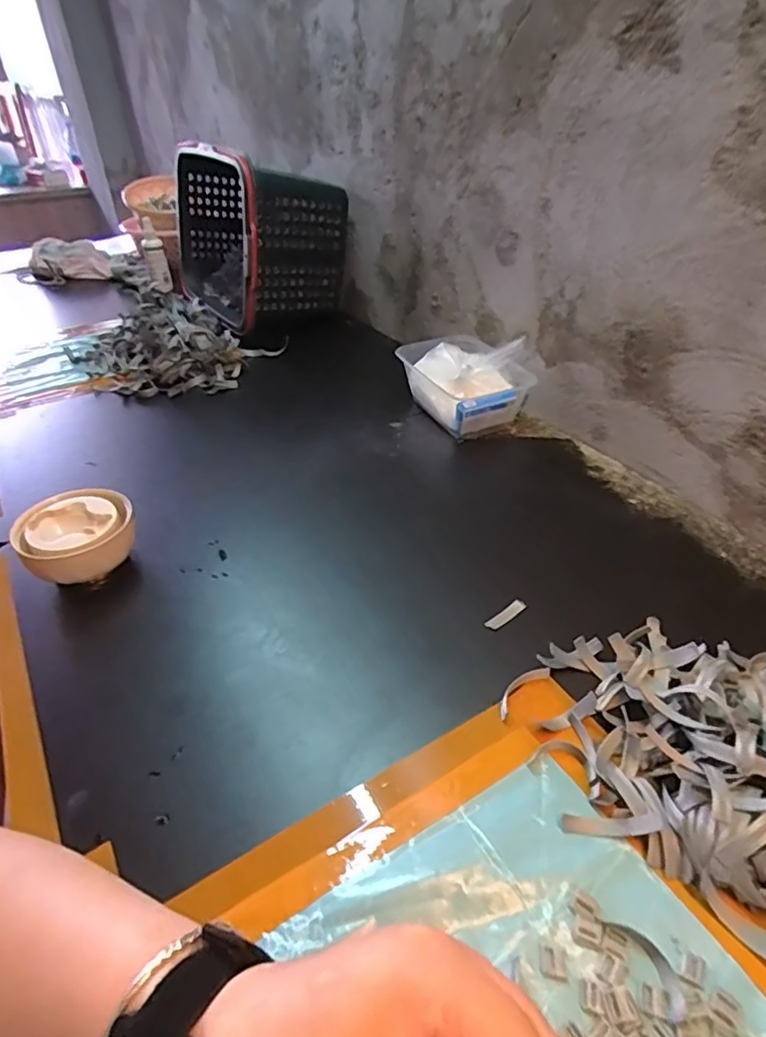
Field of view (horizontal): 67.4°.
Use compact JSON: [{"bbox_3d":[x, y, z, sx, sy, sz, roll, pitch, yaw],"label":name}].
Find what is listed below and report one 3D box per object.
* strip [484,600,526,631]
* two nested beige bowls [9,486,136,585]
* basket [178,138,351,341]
[{"bbox_3d":[0.095,0.073,0.442,0.038,0.004,0.010,-26,43,-28],"label":"strip"},{"bbox_3d":[-0.262,0.022,0.500,0.090,0.058,0.089,-1,37,1],"label":"two nested beige bowls"},{"bbox_3d":[-0.253,-0.529,1.048,0.215,0.239,0.464,-19,40,-21],"label":"basket"}]

